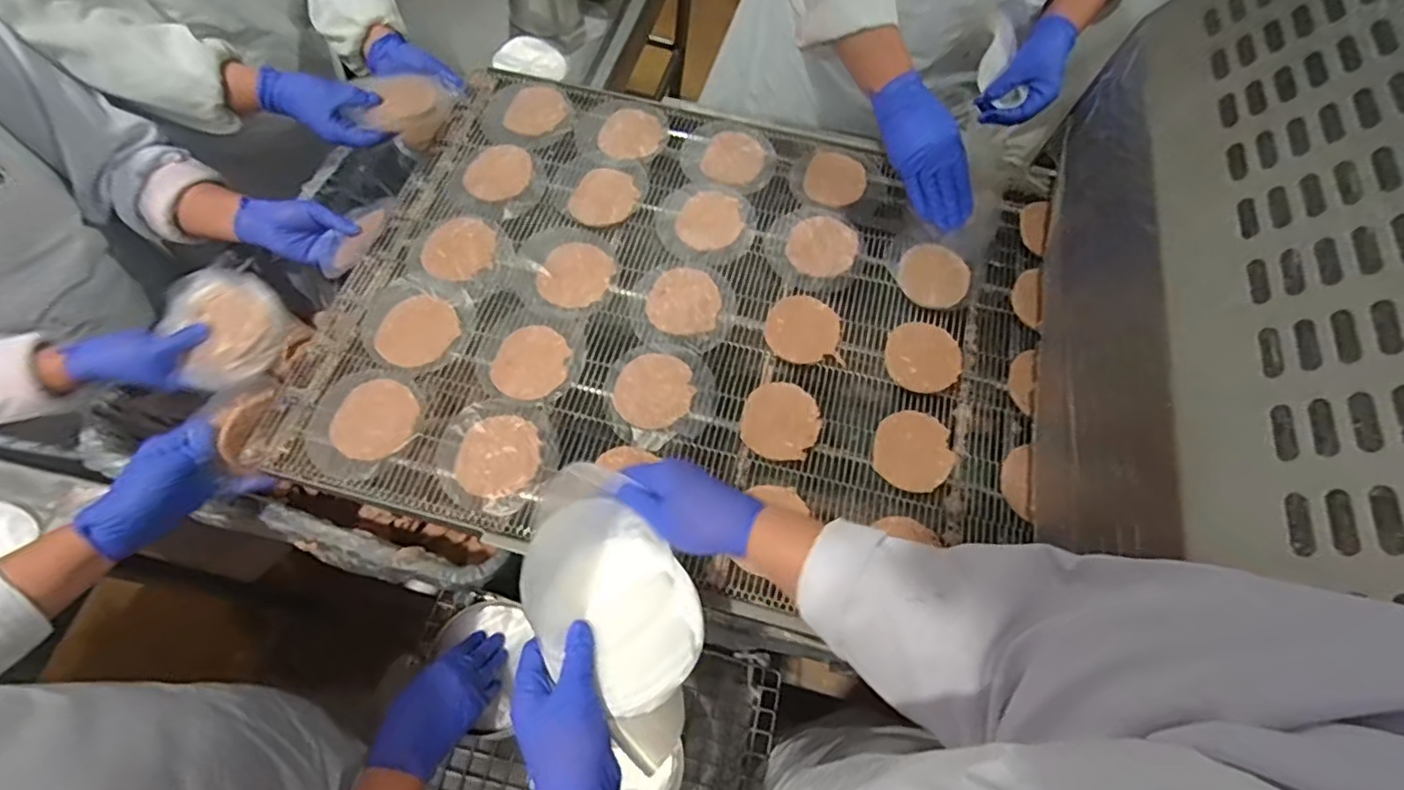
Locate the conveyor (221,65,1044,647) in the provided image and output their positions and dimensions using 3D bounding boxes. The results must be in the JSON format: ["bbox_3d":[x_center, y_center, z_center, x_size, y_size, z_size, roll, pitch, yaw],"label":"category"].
[{"bbox_3d":[-0.018,-0.100,0.719,0.779,0.037,0.603,17,65,-1],"label":"conveyor"}]

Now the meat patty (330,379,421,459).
[{"bbox_3d":[-0.339,0.025,0.647,0.088,0.009,0.083,3,66,-7],"label":"meat patty"}]

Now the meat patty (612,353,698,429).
[{"bbox_3d":[-0.051,-0.006,0.672,0.086,0.007,0.081,3,66,-7],"label":"meat patty"}]

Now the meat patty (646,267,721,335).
[{"bbox_3d":[-0.020,-0.110,0.721,0.082,0.004,0.085,3,66,-7],"label":"meat patty"}]

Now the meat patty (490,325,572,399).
[{"bbox_3d":[-0.187,-0.037,0.683,0.078,0.005,0.086,23,65,2],"label":"meat patty"}]

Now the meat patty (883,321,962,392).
[{"bbox_3d":[0.248,-0.043,0.696,0.082,0.016,0.079,10,65,-4],"label":"meat patty"}]

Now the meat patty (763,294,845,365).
[{"bbox_3d":[0.116,-0.077,0.712,0.085,0.005,0.083,12,65,-4],"label":"meat patty"}]

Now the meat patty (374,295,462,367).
[{"bbox_3d":[-0.313,-0.071,0.688,0.075,0.010,0.085,30,66,5],"label":"meat patty"}]

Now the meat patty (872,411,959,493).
[{"bbox_3d":[0.222,0.060,0.651,0.082,0.012,0.085,3,66,-7],"label":"meat patty"}]

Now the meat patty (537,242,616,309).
[{"bbox_3d":[-0.148,-0.142,0.732,0.081,0.004,0.087,19,65,0],"label":"meat patty"}]

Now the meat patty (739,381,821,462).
[{"bbox_3d":[0.084,0.026,0.663,0.081,0.008,0.085,3,66,-7],"label":"meat patty"}]

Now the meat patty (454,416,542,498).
[{"bbox_3d":[-0.207,0.062,0.635,0.083,0.004,0.081,3,66,-7],"label":"meat patty"}]

